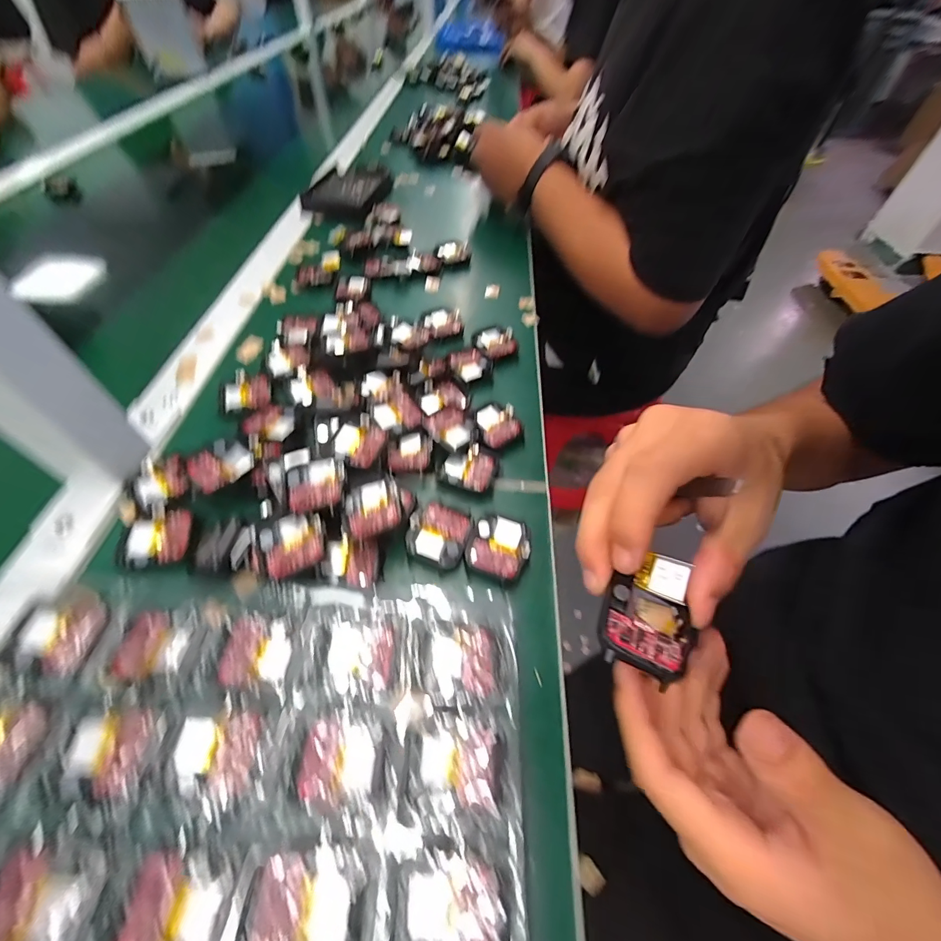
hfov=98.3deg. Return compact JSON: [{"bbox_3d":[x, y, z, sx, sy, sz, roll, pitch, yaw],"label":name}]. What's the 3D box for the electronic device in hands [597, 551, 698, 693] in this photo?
[{"bbox_3d":[0.078,0.062,0.178,0.037,0.014,0.053,21,56,16],"label":"electronic device in hands"}]

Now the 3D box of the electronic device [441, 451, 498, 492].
[{"bbox_3d":[-0.001,-0.001,0.304,0.037,0.008,0.035,20,55,13],"label":"electronic device"}]

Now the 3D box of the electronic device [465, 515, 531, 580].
[{"bbox_3d":[0.019,0.049,0.267,0.038,0.008,0.038,18,54,11],"label":"electronic device"}]

